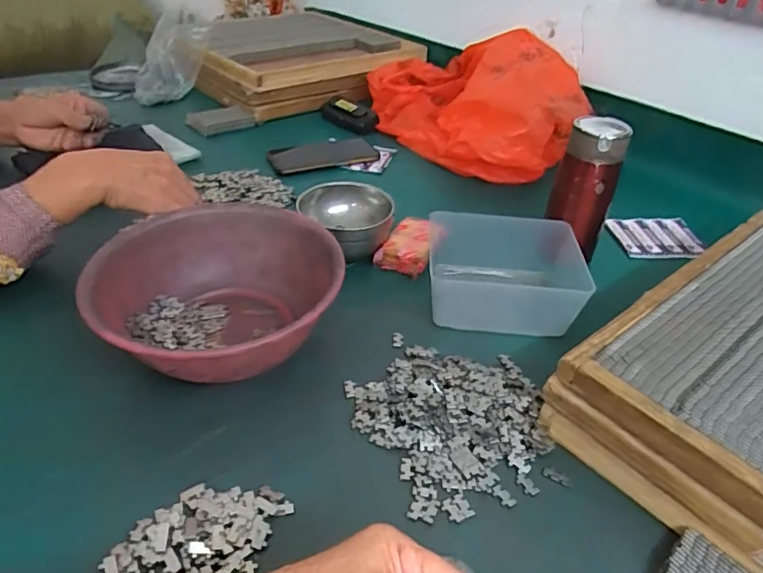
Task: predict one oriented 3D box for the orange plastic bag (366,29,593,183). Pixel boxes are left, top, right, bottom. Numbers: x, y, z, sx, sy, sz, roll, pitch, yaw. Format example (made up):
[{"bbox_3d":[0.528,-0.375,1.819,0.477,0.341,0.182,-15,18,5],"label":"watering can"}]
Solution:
[{"bbox_3d":[0.131,-0.320,0.878,0.214,0.158,0.414,-16,42,-26],"label":"orange plastic bag"}]

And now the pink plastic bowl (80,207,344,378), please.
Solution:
[{"bbox_3d":[-0.143,0.010,0.488,0.204,0.077,0.218,3,37,-2],"label":"pink plastic bowl"}]

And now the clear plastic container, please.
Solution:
[{"bbox_3d":[0.123,-0.021,0.566,0.152,0.061,0.139,9,37,5],"label":"clear plastic container"}]

